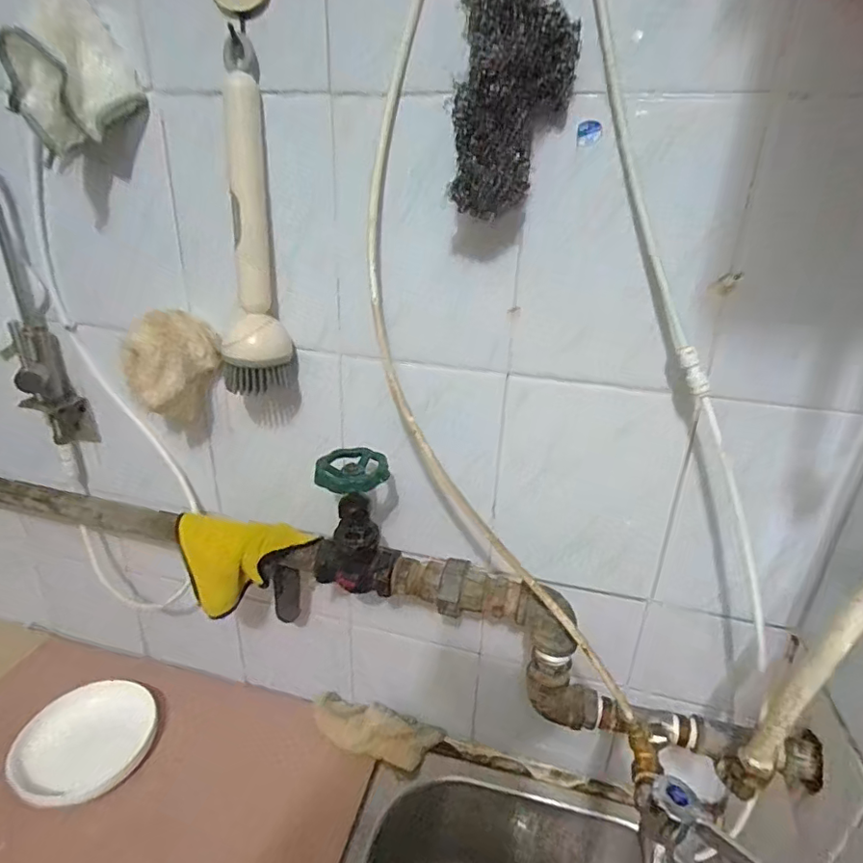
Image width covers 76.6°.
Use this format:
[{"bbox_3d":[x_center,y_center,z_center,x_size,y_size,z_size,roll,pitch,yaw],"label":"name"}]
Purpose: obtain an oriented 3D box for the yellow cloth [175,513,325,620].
[{"bbox_3d":[-0.184,0.130,0.530,0.135,0.102,0.037,7,26,11],"label":"yellow cloth"}]

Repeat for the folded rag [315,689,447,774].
[{"bbox_3d":[-0.069,0.356,0.649,0.155,0.041,0.050,9,26,14],"label":"folded rag"}]

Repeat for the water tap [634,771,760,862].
[{"bbox_3d":[0.167,0.276,0.355,0.064,0.073,0.060,7,26,10],"label":"water tap"}]

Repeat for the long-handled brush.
[{"bbox_3d":[-0.150,-0.158,0.440,0.053,0.259,0.037,-7,27,-18],"label":"long-handled brush"}]

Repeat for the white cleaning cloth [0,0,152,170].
[{"bbox_3d":[-0.277,-0.280,0.421,0.046,0.112,0.088,19,30,31],"label":"white cleaning cloth"}]

